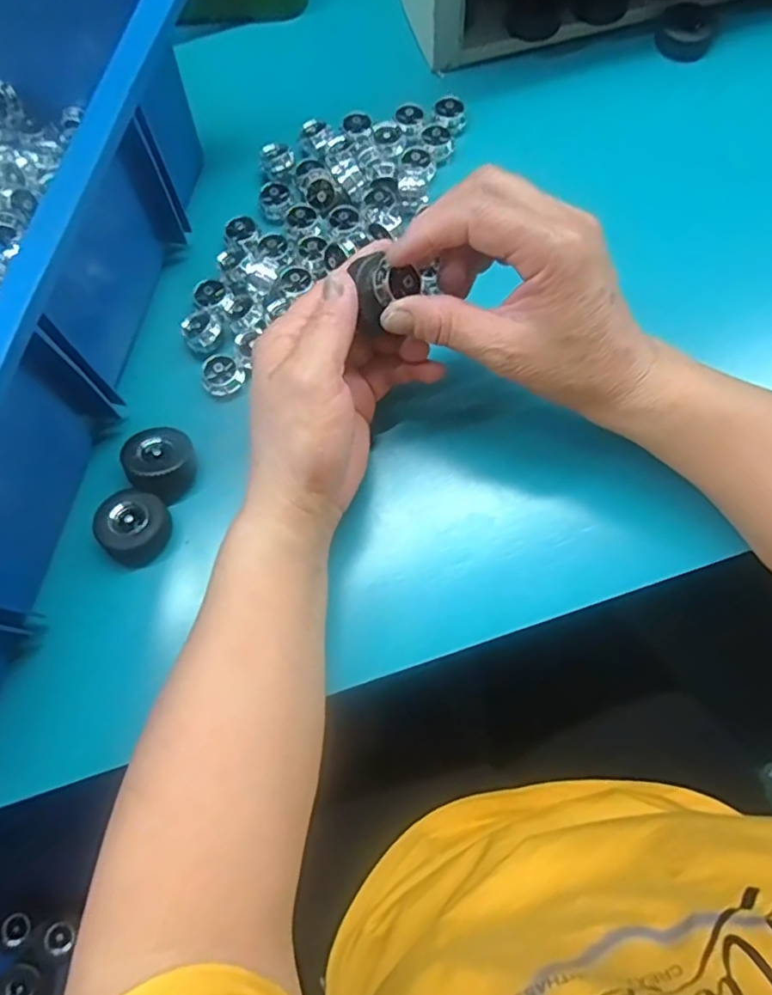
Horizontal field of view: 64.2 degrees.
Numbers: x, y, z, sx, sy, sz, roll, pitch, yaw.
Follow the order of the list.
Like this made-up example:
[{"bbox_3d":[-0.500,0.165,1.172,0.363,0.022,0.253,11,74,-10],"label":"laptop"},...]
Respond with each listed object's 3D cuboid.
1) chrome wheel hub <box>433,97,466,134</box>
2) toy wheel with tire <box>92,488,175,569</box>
[{"bbox_3d":[0.043,-0.257,0.414,0.021,0.011,0.021,0,74,1],"label":"chrome wheel hub"},{"bbox_3d":[-0.136,0.015,0.332,0.036,0.023,0.035,0,74,1],"label":"toy wheel with tire"}]

